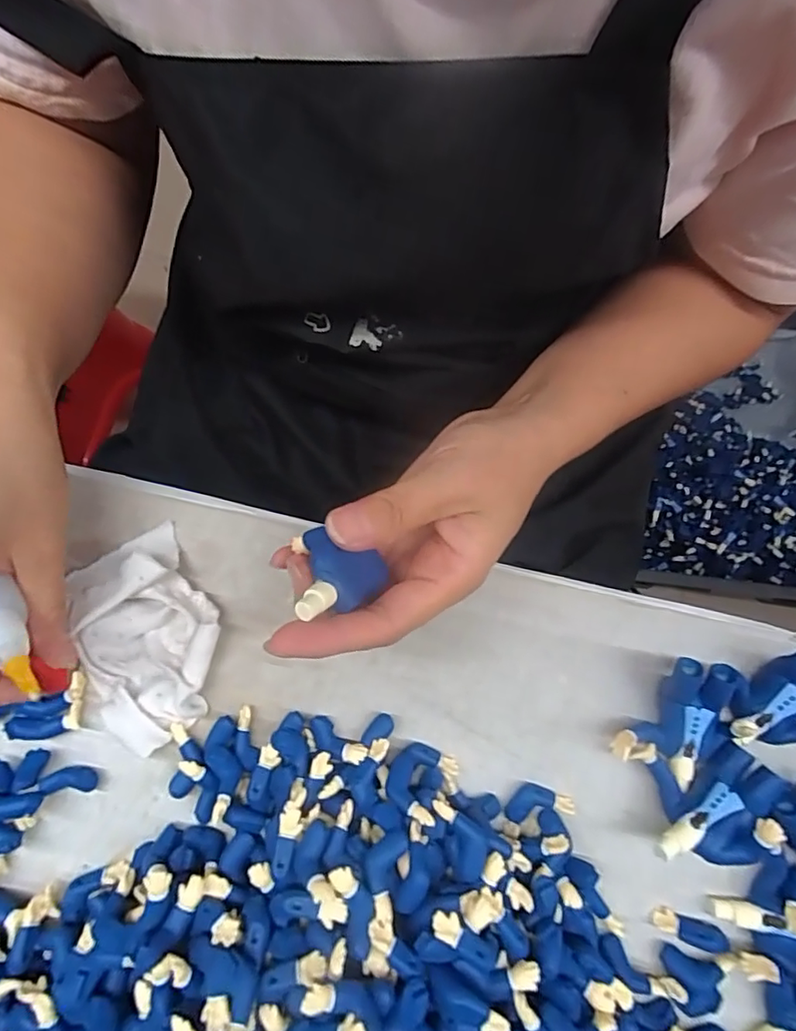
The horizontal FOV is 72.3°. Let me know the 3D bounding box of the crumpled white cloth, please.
[{"bbox_3d":[-0.109,0.051,0.232,0.058,0.018,0.083,-33,79,-9],"label":"crumpled white cloth"}]

